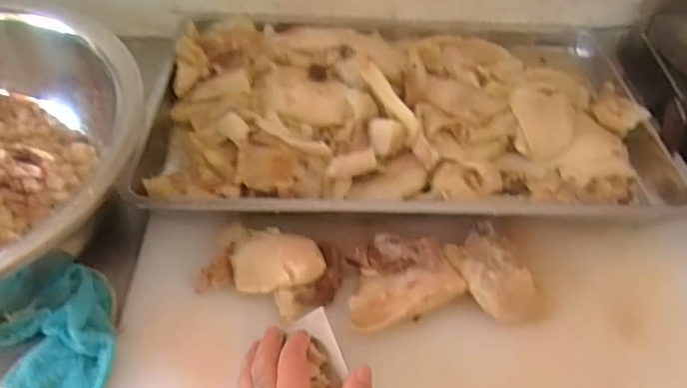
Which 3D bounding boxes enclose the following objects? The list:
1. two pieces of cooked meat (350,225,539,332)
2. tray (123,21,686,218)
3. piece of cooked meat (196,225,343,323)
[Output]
[{"bbox_3d":[0.092,0.082,0.586,0.185,0.037,0.108,-7,49,-11],"label":"two pieces of cooked meat"},{"bbox_3d":[0.077,-0.122,0.748,0.589,0.068,0.403,3,48,-2],"label":"tray"},{"bbox_3d":[-0.068,0.064,0.582,0.126,0.032,0.080,18,49,11],"label":"piece of cooked meat"}]

